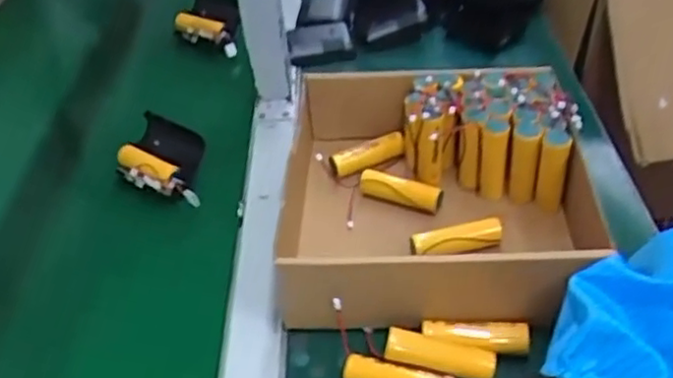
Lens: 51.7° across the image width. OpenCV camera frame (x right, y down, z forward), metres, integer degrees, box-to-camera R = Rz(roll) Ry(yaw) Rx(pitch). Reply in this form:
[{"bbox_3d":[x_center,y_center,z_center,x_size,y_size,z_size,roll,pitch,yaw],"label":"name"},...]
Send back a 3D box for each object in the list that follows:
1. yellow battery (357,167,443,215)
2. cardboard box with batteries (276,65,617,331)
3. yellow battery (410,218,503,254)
[{"bbox_3d":[0.056,0.001,0.596,0.072,0.024,0.016,11,39,24],"label":"yellow battery"},{"bbox_3d":[0.088,-0.002,0.560,0.241,0.085,0.236,-2,35,9],"label":"cardboard box with batteries"},{"bbox_3d":[0.095,0.038,0.546,0.071,0.014,0.021,-9,35,-2],"label":"yellow battery"}]

